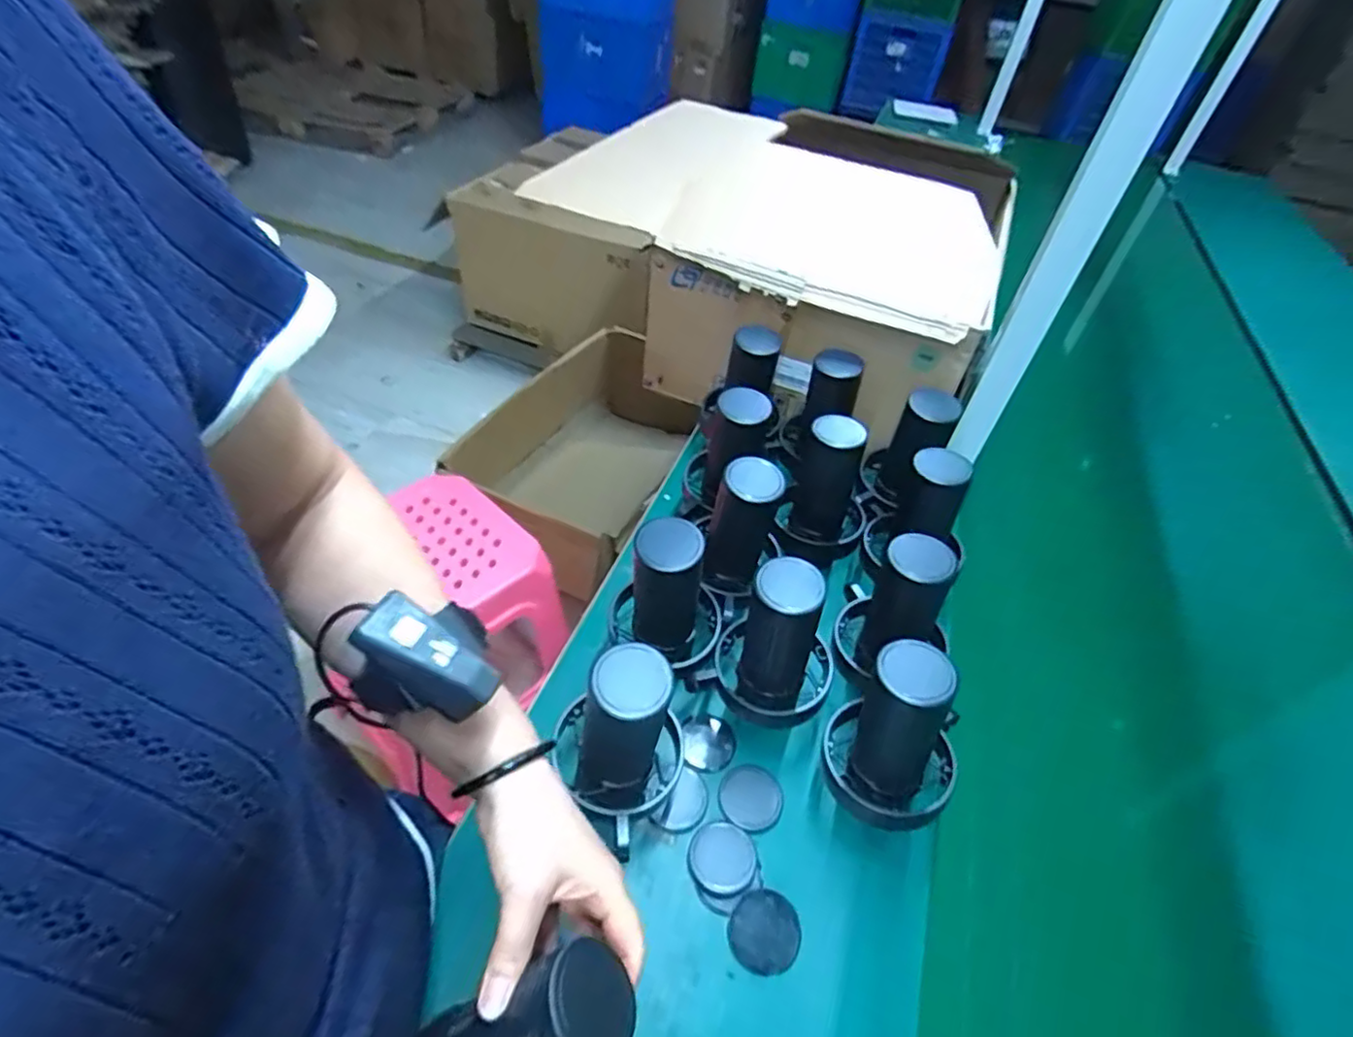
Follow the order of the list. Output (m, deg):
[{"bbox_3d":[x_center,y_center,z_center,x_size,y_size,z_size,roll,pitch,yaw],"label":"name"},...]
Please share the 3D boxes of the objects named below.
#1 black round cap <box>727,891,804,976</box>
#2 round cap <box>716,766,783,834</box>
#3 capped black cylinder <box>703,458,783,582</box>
[{"bbox_3d":[0.064,0.293,0.463,0.049,0.017,0.051,4,45,-4],"label":"black round cap"},{"bbox_3d":[0.062,0.231,0.539,0.051,0.006,0.054,4,45,-4],"label":"round cap"},{"bbox_3d":[0.059,0.005,0.595,0.054,0.113,0.056,16,46,8],"label":"capped black cylinder"}]

